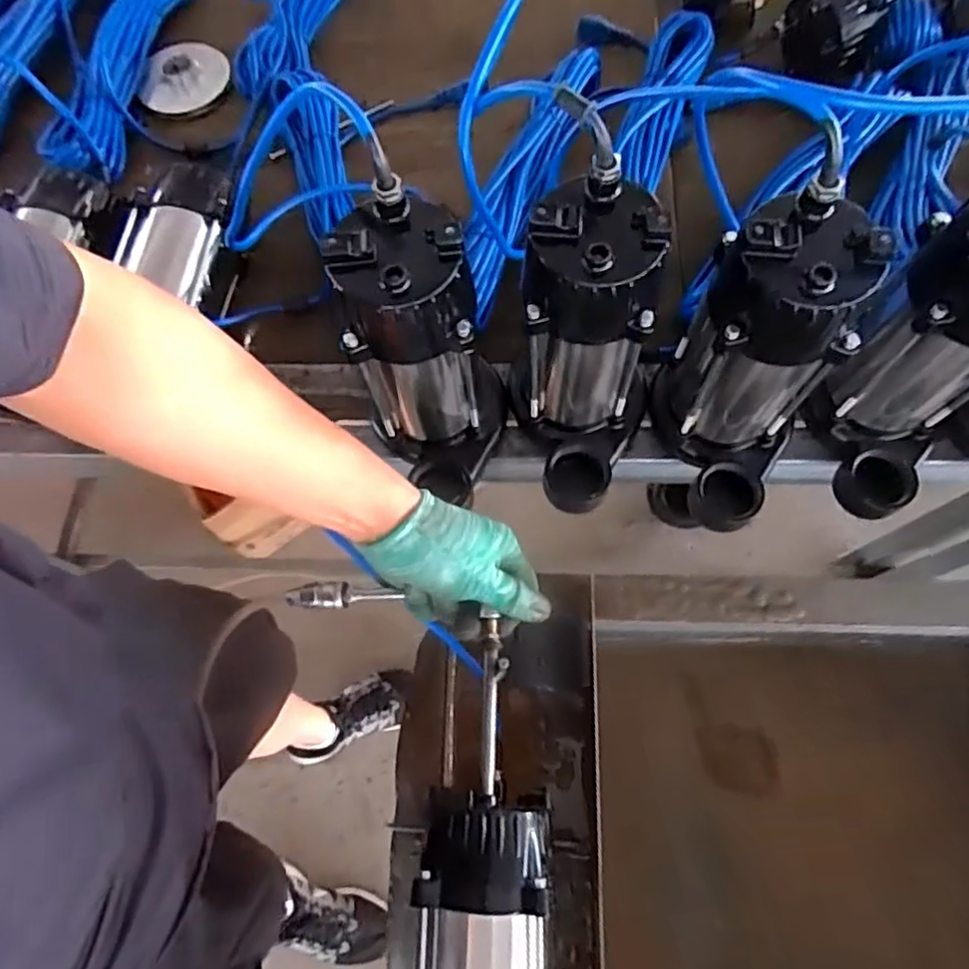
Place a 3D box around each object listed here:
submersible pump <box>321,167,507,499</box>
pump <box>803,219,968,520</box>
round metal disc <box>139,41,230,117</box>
[{"bbox_3d":[-0.043,-0.082,0.503,0.108,0.236,0.124,-1,70,2],"label":"submersible pump"},{"bbox_3d":[0.335,-0.081,0.487,0.098,0.226,0.131,-24,71,-6],"label":"pump"},{"bbox_3d":[-0.363,-0.489,0.799,0.107,0.030,0.107,-1,70,2],"label":"round metal disc"}]

